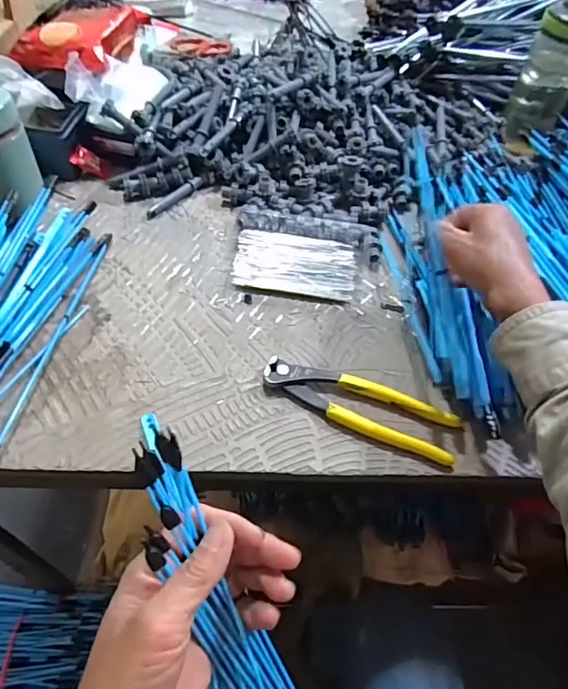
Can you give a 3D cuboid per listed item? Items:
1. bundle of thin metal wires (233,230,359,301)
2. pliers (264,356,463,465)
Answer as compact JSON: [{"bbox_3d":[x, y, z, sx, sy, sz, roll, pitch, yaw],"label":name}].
[{"bbox_3d":[0.012,-0.086,0.527,0.123,0.009,0.076,8,53,2],"label":"bundle of thin metal wires"},{"bbox_3d":[0.063,0.050,0.424,0.166,0.015,0.042,20,54,11],"label":"pliers"}]

